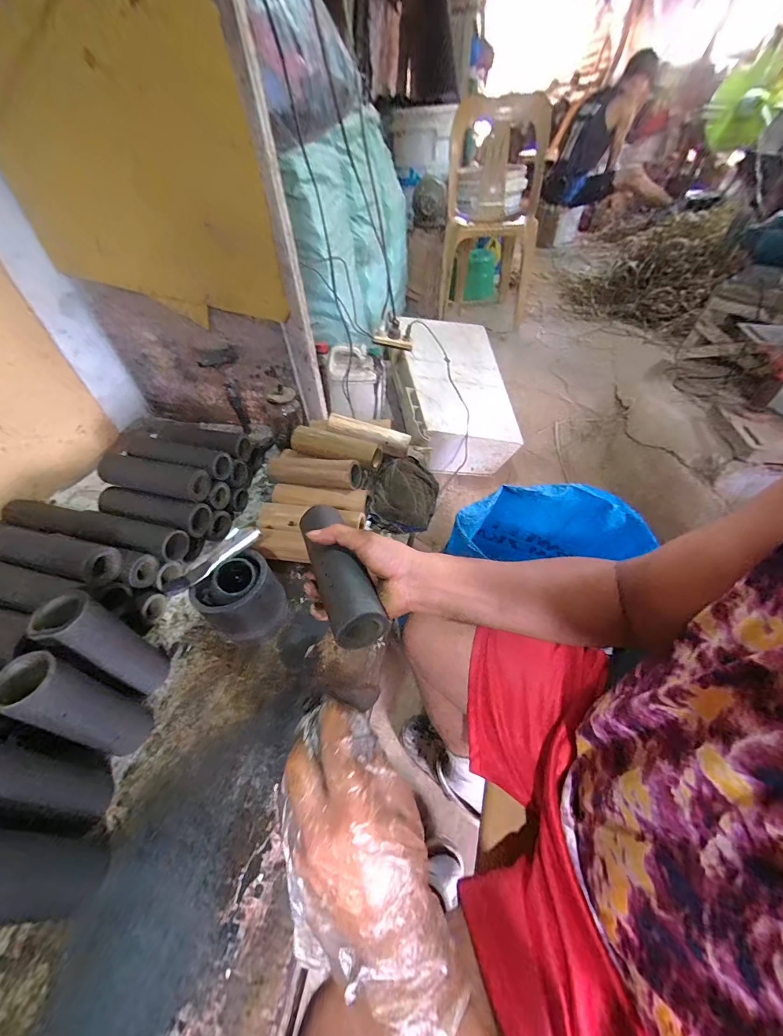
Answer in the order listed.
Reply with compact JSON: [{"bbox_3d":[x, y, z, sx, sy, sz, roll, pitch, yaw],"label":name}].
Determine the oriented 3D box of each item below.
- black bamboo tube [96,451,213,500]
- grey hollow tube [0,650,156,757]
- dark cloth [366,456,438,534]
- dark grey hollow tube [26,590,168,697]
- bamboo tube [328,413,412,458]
[{"bbox_3d":[-0.404,-0.068,0.619,0.196,0.043,0.051,9,49,14],"label":"black bamboo tube"},{"bbox_3d":[-0.331,0.207,0.397,0.047,0.179,0.053,12,50,17],"label":"grey hollow tube"},{"bbox_3d":[0.019,-0.046,0.715,0.130,0.045,0.177,9,49,15],"label":"dark cloth"},{"bbox_3d":[-0.341,0.159,0.447,0.053,0.178,0.056,20,53,23],"label":"dark grey hollow tube"},{"bbox_3d":[-0.047,-0.174,0.757,0.170,0.035,0.041,20,50,-2],"label":"bamboo tube"}]

